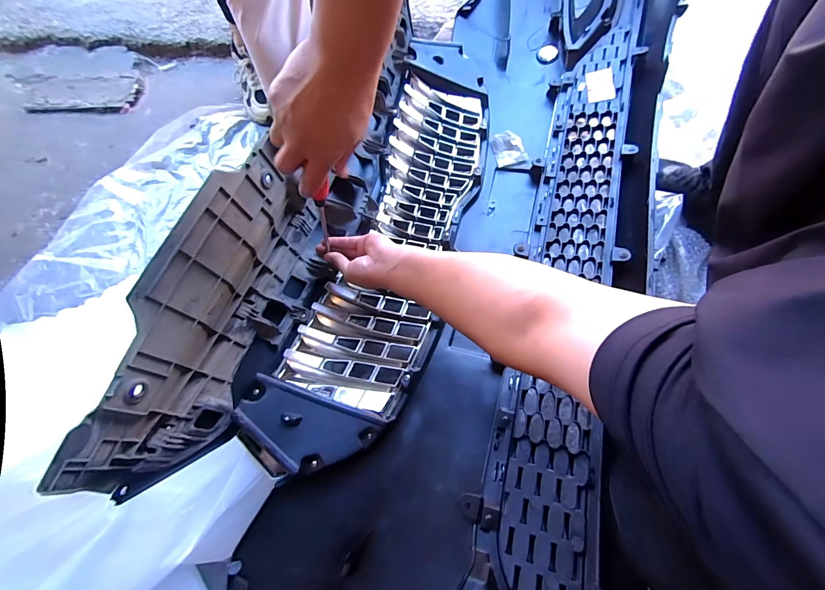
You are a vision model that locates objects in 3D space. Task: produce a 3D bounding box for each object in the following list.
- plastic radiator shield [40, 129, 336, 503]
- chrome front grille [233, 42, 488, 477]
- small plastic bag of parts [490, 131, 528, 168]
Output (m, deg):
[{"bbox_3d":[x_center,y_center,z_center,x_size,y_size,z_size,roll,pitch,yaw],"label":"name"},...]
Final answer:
[{"bbox_3d":[-0.228,0.021,0.446,0.073,0.215,0.411,19,69,10],"label":"plastic radiator shield"},{"bbox_3d":[-0.031,-0.133,0.614,0.222,0.098,0.791,14,66,8],"label":"chrome front grille"},{"bbox_3d":[0.199,-0.306,0.731,0.059,0.012,0.078,-21,76,14],"label":"small plastic bag of parts"}]

